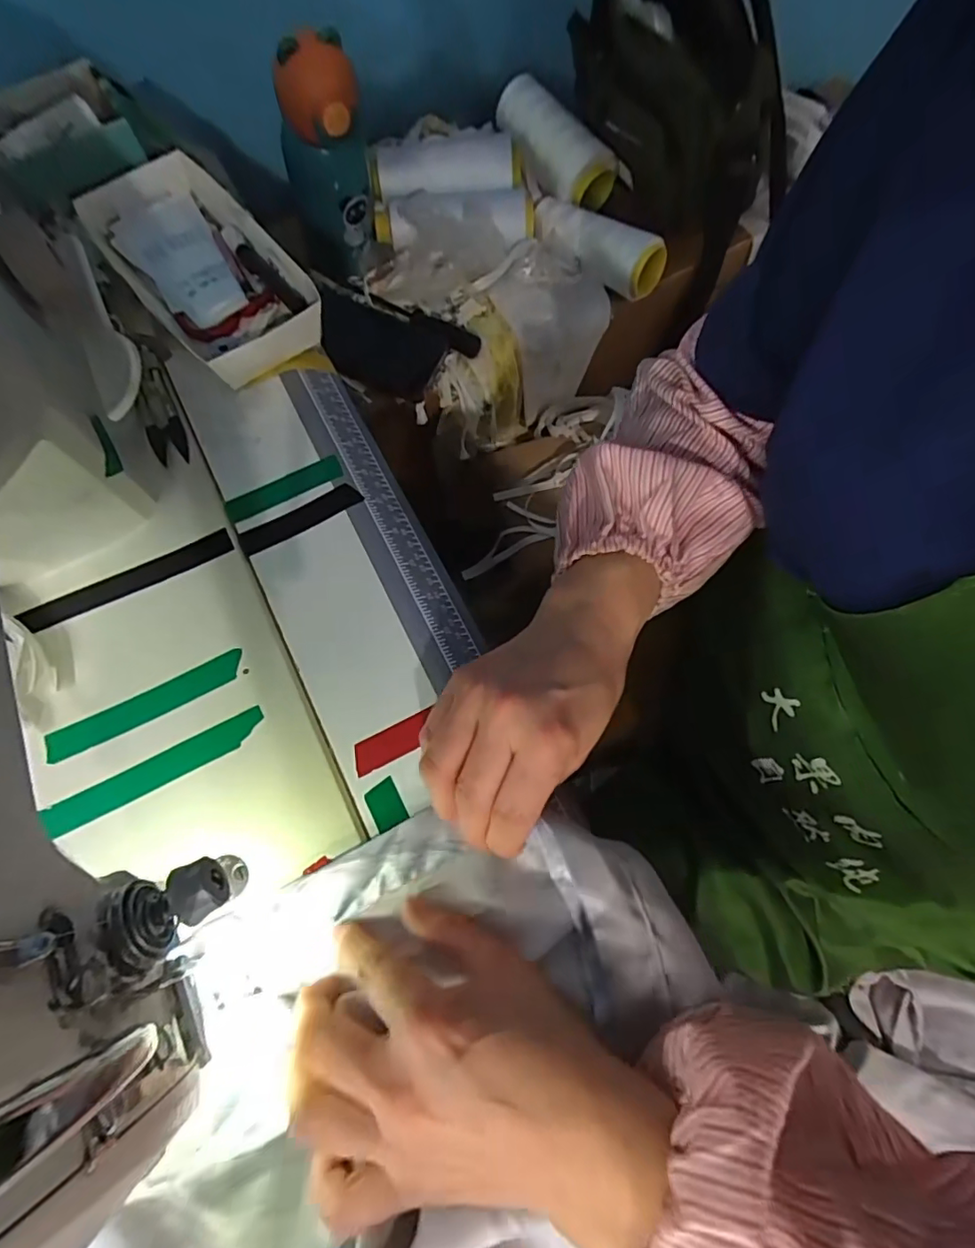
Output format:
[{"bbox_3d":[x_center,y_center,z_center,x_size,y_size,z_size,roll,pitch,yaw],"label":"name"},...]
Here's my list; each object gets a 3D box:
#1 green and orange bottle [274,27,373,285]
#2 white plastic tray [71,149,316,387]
[{"bbox_3d":[-0.164,-0.466,0.570,0.086,0.208,0.074,-14,72,-3],"label":"green and orange bottle"},{"bbox_3d":[-0.204,-0.254,0.396,0.094,0.037,0.192,-40,75,-12],"label":"white plastic tray"}]

